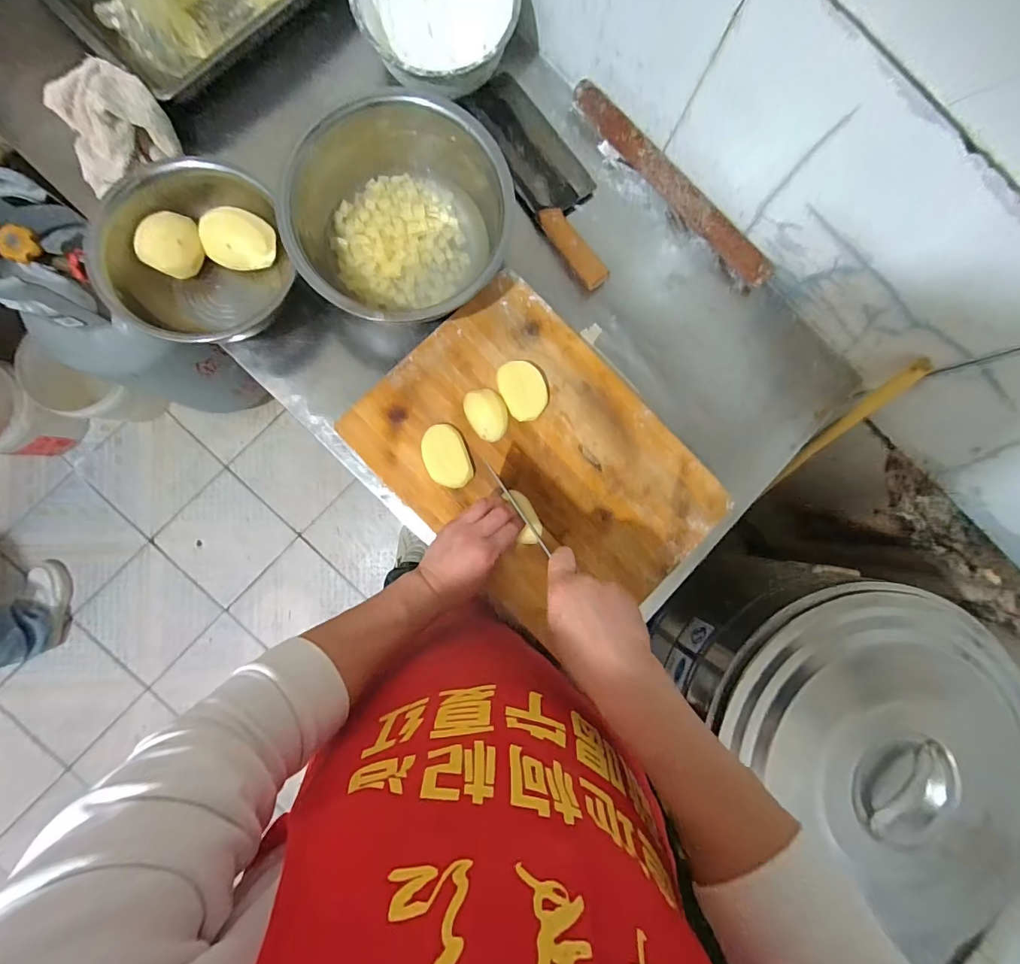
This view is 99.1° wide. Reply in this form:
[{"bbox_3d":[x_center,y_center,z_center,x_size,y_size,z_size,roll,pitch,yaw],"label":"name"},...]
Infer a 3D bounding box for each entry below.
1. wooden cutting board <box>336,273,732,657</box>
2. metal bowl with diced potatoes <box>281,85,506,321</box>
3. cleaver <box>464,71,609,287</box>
[{"bbox_3d":[0.038,-0.023,0.563,0.311,0.033,0.422,-42,91,-5],"label":"wooden cutting board"},{"bbox_3d":[-0.137,-0.328,0.536,0.255,0.102,0.244,-17,88,-5],"label":"metal bowl with diced potatoes"},{"bbox_3d":[0.054,-0.415,0.583,0.094,0.024,0.315,-35,90,-5],"label":"cleaver"}]

